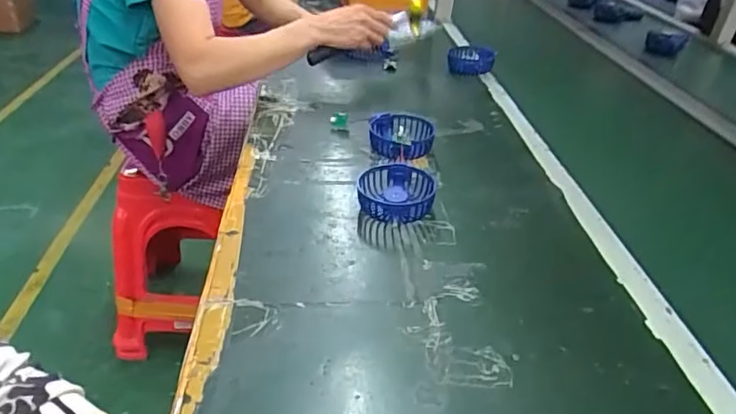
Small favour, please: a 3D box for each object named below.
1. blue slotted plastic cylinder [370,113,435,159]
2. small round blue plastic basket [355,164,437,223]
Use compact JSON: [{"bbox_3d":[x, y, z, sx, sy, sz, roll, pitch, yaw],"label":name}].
[{"bbox_3d":[0.046,-0.100,0.777,0.090,0.040,0.081,3,33,3],"label":"blue slotted plastic cylinder"},{"bbox_3d":[0.033,-0.016,0.655,0.087,0.033,0.087,3,33,3],"label":"small round blue plastic basket"}]

